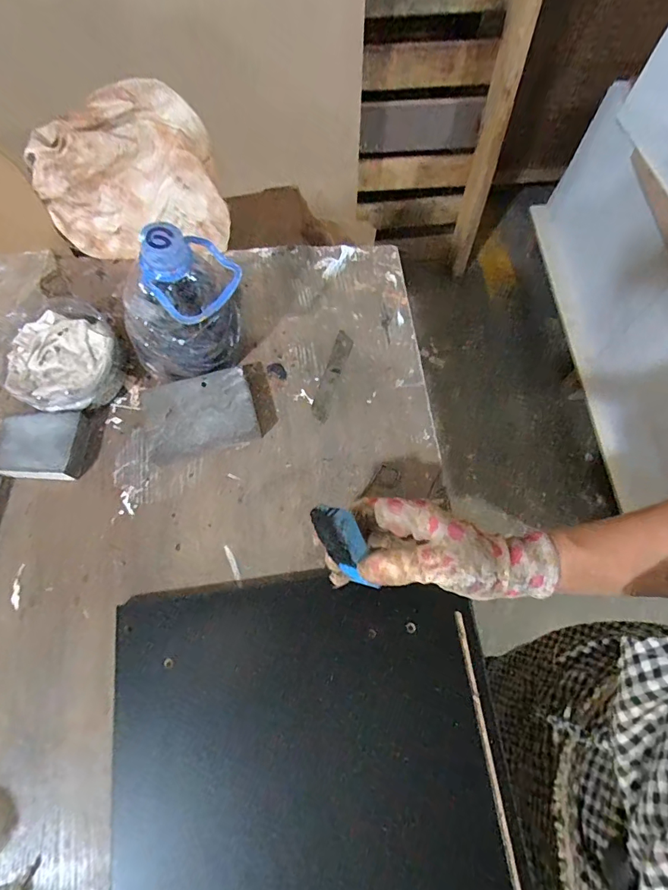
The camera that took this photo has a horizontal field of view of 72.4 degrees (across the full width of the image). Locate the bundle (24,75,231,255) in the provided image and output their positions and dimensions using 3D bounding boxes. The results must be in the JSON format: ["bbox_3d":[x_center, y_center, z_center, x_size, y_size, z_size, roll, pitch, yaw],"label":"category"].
[{"bbox_3d":[-0.207,-0.277,0.461,0.168,0.104,0.140,-16,71,-6],"label":"bundle"}]

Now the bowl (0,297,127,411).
[{"bbox_3d":[-0.251,-0.080,0.429,0.101,0.042,0.109,-34,74,-11],"label":"bowl"}]

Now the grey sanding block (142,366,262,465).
[{"bbox_3d":[-0.122,-0.026,0.420,0.095,0.025,0.071,-15,71,-5],"label":"grey sanding block"}]

